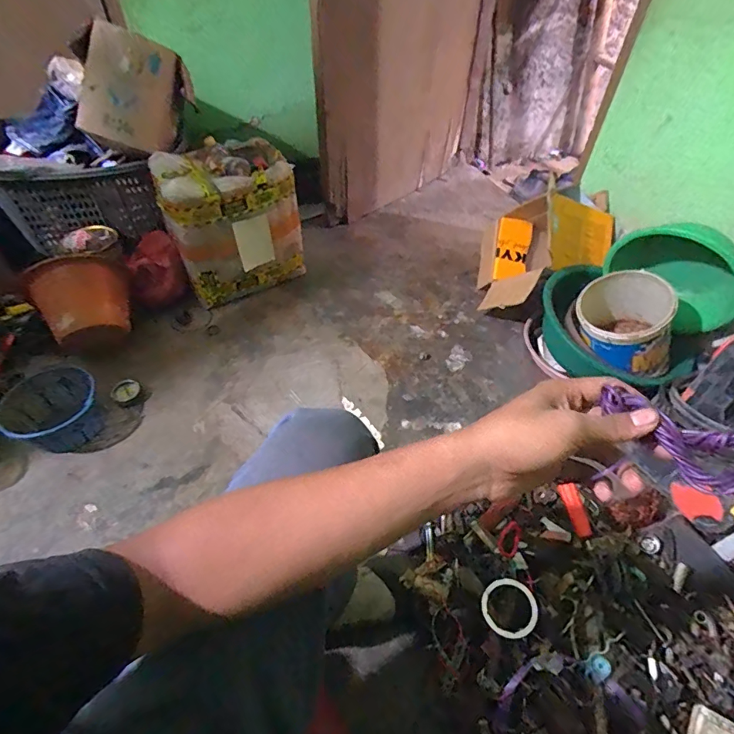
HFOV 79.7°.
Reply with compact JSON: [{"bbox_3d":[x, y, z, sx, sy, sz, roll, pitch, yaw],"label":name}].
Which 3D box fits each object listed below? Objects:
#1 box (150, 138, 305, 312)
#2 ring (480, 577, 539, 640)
[{"bbox_3d":[-0.379,-0.404,1.255,0.354,0.355,0.235,-31,55,-26],"label":"box"},{"bbox_3d":[0.220,0.372,0.680,0.081,0.007,0.081,-16,50,20],"label":"ring"}]

